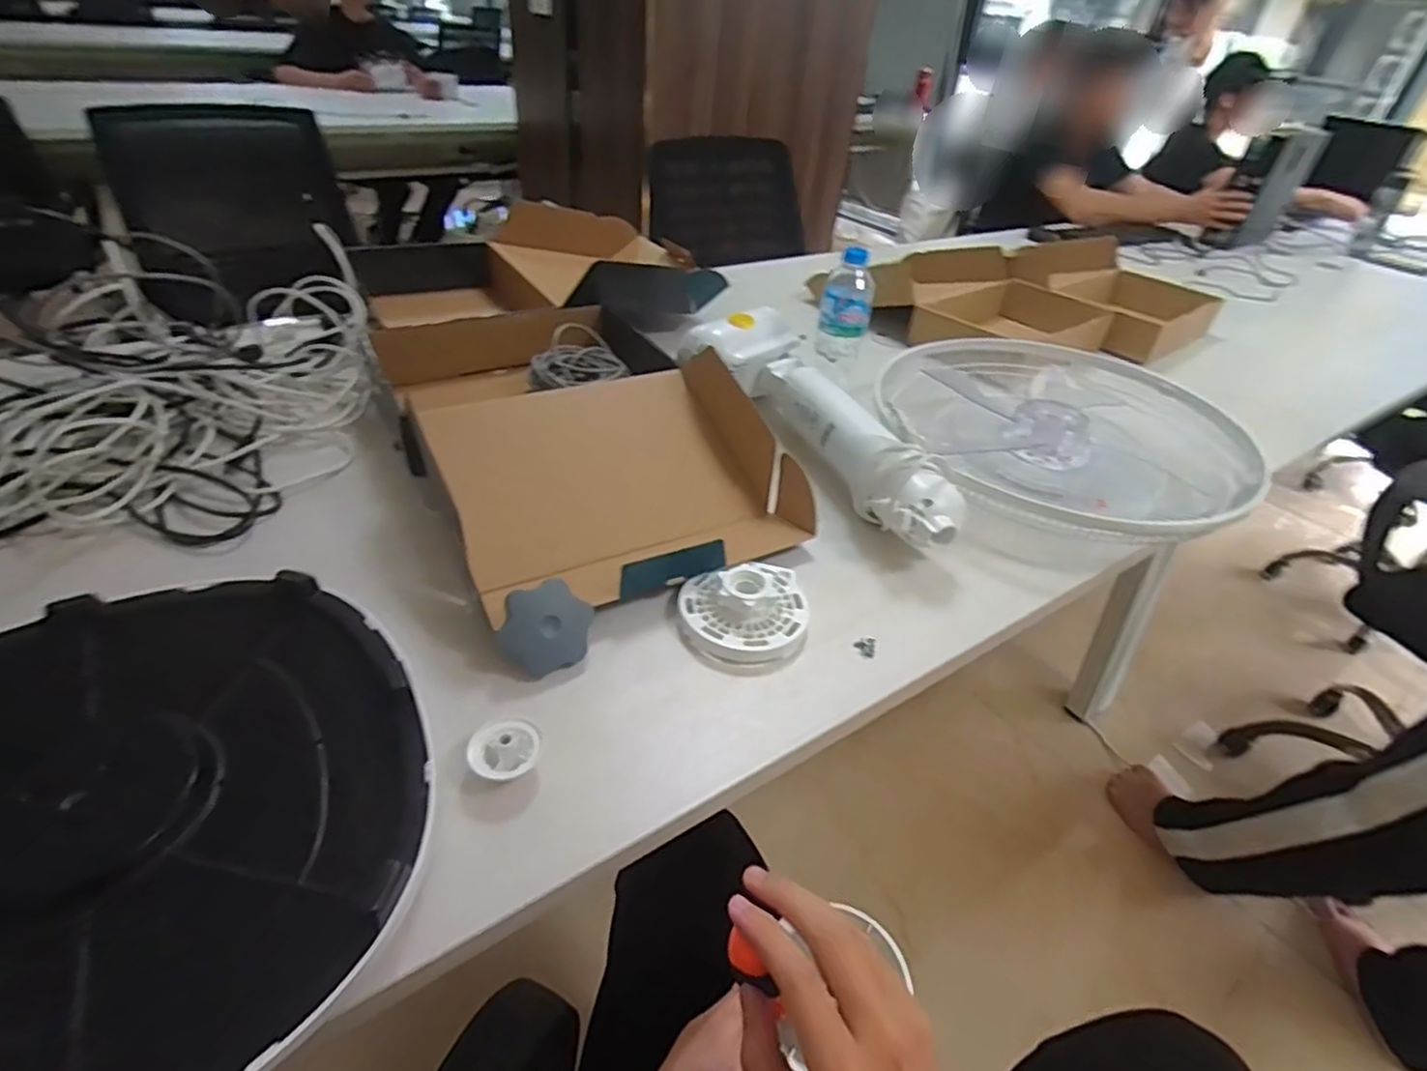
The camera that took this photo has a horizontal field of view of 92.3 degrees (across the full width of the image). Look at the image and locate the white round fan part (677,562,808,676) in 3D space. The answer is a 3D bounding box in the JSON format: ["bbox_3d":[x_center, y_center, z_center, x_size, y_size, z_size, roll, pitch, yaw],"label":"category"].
[{"bbox_3d":[0.027,0.065,0.614,0.112,0.041,0.113,4,38,-3],"label":"white round fan part"}]

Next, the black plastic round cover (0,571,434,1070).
[{"bbox_3d":[-0.383,0.176,0.408,0.377,0.051,0.390,4,38,-3],"label":"black plastic round cover"}]

